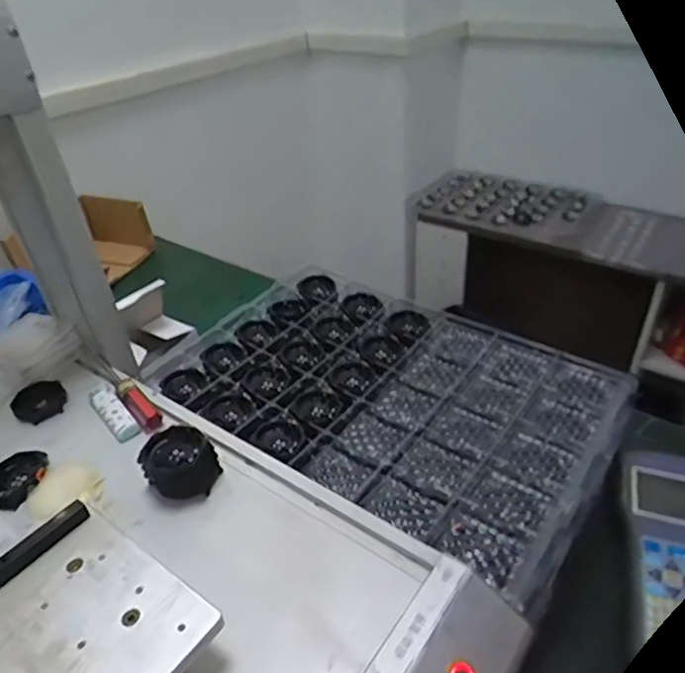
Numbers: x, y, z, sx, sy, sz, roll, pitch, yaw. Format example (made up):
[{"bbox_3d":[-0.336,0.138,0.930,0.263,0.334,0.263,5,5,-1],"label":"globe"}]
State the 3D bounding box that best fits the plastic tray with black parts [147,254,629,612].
[{"bbox_3d":[0.042,0.051,0.602,0.437,0.031,0.273,22,43,31],"label":"plastic tray with black parts"}]

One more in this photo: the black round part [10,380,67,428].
[{"bbox_3d":[-0.294,0.061,0.550,0.047,0.017,0.047,-29,43,-31],"label":"black round part"}]

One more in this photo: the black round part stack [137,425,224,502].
[{"bbox_3d":[-0.129,0.102,0.453,0.051,0.038,0.047,-3,36,2],"label":"black round part stack"}]

